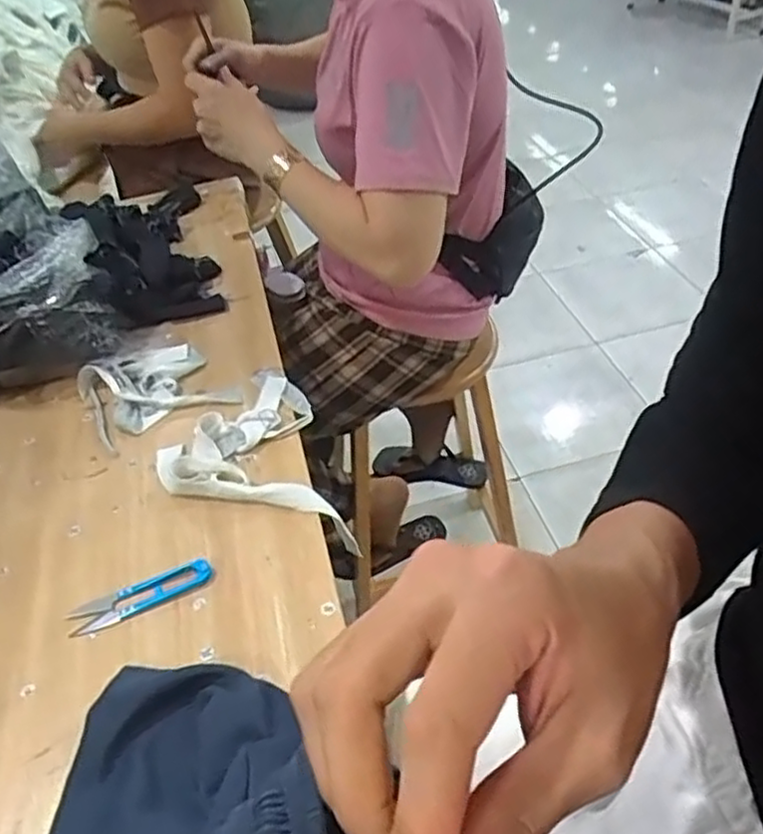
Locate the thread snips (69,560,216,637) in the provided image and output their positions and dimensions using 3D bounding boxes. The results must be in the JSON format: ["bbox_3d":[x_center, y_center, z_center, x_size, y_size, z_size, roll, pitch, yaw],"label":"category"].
[{"bbox_3d":[-0.203,0.150,0.599,0.119,0.012,0.029,-19,44,-13],"label":"thread snips"}]

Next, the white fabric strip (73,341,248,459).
[{"bbox_3d":[-0.255,-0.034,0.797,0.143,0.024,0.137,-28,47,-21],"label":"white fabric strip"}]

